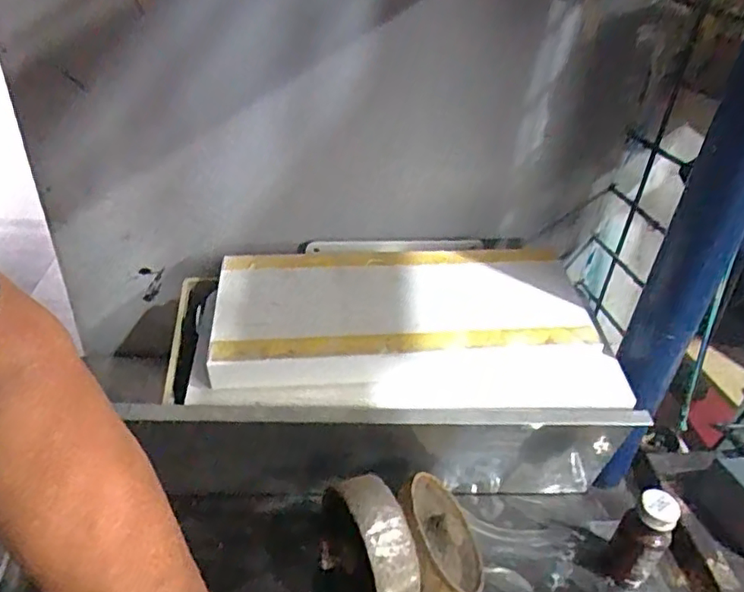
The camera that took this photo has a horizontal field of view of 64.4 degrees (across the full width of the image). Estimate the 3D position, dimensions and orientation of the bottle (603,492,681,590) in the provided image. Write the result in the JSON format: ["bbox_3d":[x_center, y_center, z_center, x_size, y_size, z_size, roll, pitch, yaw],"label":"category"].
[{"bbox_3d":[0.211,0.194,0.466,0.027,0.096,0.032,-23,43,-34],"label":"bottle"}]

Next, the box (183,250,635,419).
[{"bbox_3d":[0.025,0.019,0.495,0.335,0.060,0.182,1,35,-5],"label":"box"}]

